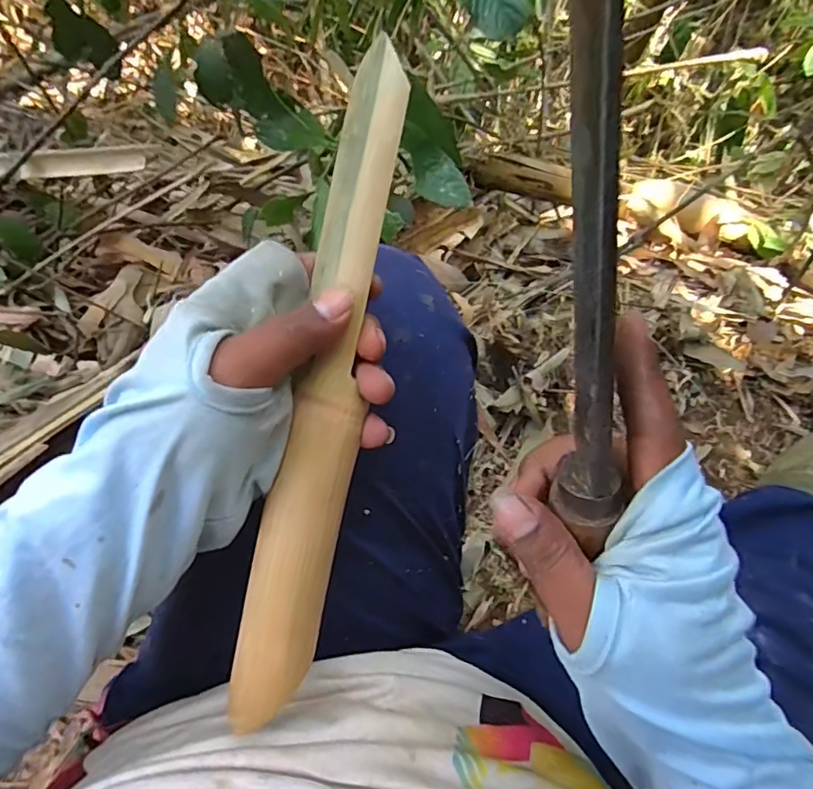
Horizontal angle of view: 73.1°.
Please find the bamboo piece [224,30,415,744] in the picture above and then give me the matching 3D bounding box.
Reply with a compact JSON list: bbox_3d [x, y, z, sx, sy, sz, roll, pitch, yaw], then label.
[{"bbox_3d":[-0.036,-0.005,0.248,0.034,0.015,0.297,11,89,5],"label":"bamboo piece"}]

